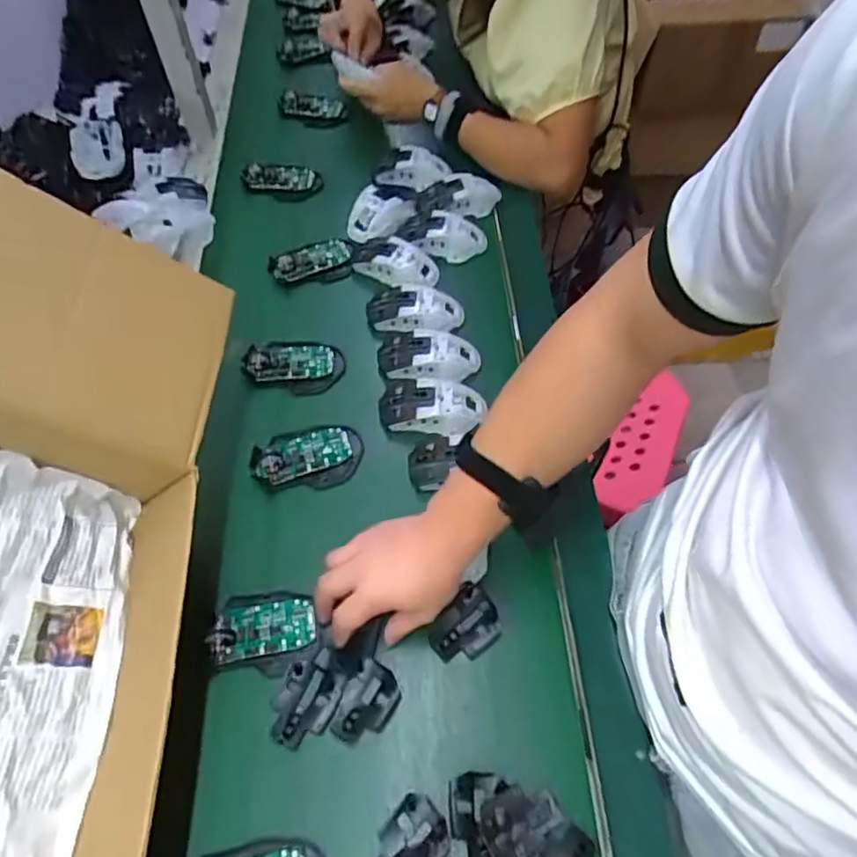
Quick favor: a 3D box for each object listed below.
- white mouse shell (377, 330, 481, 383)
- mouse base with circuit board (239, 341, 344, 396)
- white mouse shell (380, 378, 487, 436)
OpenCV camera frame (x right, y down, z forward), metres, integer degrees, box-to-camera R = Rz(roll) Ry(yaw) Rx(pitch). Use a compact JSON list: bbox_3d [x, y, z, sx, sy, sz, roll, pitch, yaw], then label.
[{"bbox_3d":[0.000,-0.080,0.710,0.114,0.035,0.072,5,58,3],"label":"white mouse shell"},{"bbox_3d":[-0.156,-0.071,0.731,0.111,0.034,0.068,-9,59,-6],"label":"mouse base with circuit board"},{"bbox_3d":[0.005,-0.029,0.681,0.111,0.029,0.066,2,58,1],"label":"white mouse shell"}]

